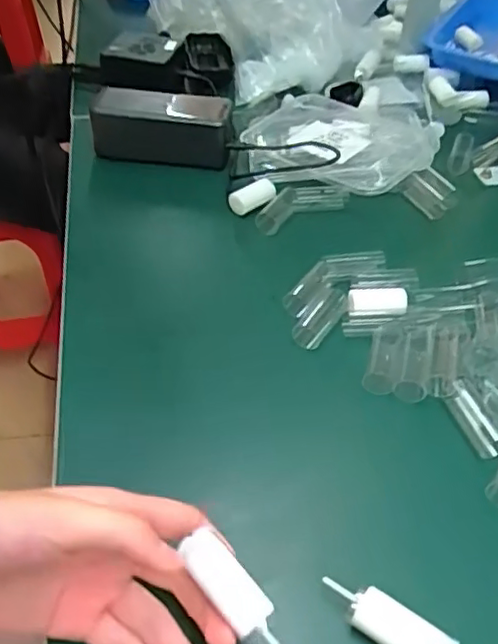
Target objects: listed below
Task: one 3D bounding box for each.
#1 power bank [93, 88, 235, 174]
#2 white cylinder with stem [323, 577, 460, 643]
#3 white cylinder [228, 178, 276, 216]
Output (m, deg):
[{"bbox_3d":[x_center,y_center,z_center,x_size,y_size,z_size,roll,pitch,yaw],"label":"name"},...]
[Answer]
[{"bbox_3d":[-0.084,-0.188,0.605,0.127,0.052,0.050,6,45,2],"label":"power bank"},{"bbox_3d":[0.067,0.146,0.302,0.065,0.019,0.020,26,49,21],"label":"white cylinder with stem"},{"bbox_3d":[0.005,-0.112,0.561,0.047,0.018,0.018,-31,54,-30],"label":"white cylinder"}]

